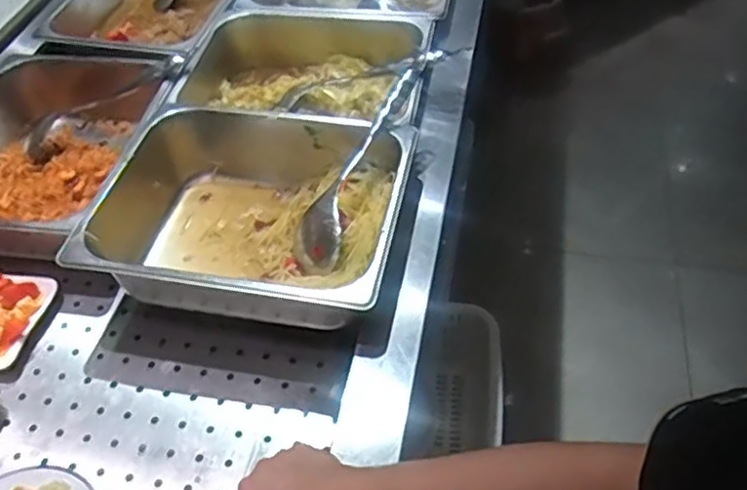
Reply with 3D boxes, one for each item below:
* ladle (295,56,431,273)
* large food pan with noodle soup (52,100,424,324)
[{"bbox_3d":[-0.007,-0.101,0.767,0.066,0.057,0.287,25,79,20],"label":"ladle"},{"bbox_3d":[-0.131,-0.025,0.748,0.320,0.119,0.252,8,51,7],"label":"large food pan with noodle soup"}]

